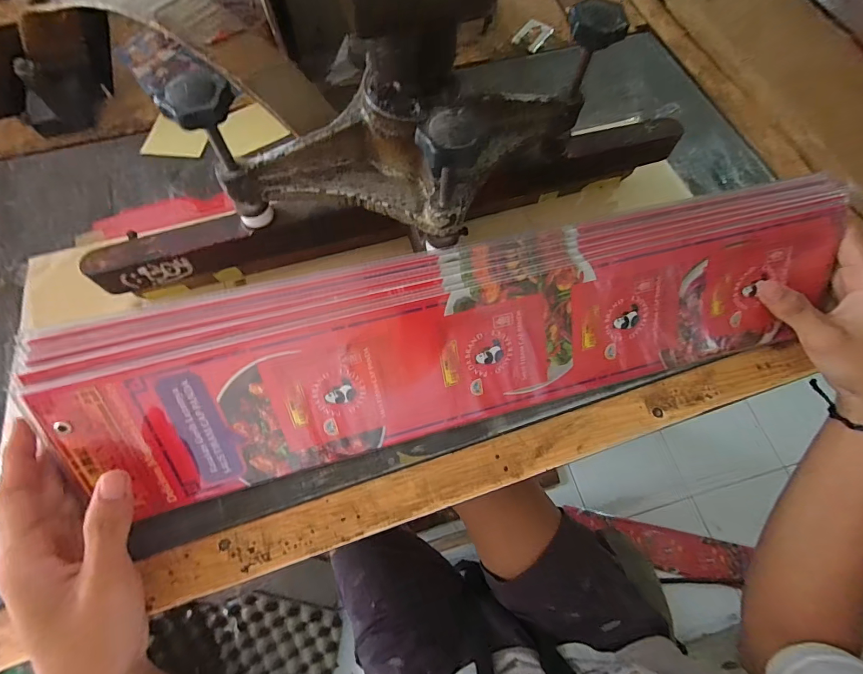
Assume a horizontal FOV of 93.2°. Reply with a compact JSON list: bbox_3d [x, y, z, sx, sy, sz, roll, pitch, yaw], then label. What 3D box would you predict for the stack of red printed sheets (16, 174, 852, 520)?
[{"bbox_3d":[0.034,0.000,0.289,0.528,0.027,0.132,-14,113,-8],"label":"stack of red printed sheets"}]

